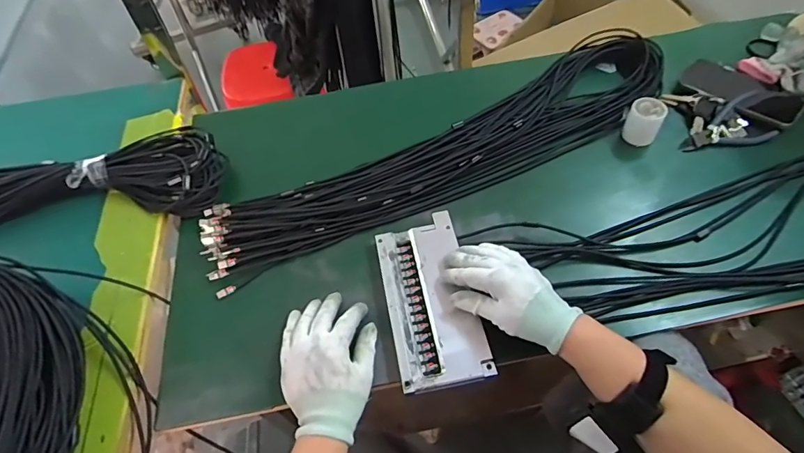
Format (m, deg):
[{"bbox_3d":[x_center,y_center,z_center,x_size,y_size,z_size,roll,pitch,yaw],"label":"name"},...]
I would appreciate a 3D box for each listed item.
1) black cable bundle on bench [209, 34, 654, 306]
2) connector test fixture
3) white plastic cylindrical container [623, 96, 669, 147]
[{"bbox_3d":[0.069,-0.116,0.686,0.739,0.041,0.181,-27,56,-14],"label":"black cable bundle on bench"},{"bbox_3d":[0.032,0.081,0.545,0.098,0.014,0.207,-12,55,-3],"label":"connector test fixture"},{"bbox_3d":[0.353,-0.153,0.681,0.046,0.062,0.042,20,59,19],"label":"white plastic cylindrical container"}]

